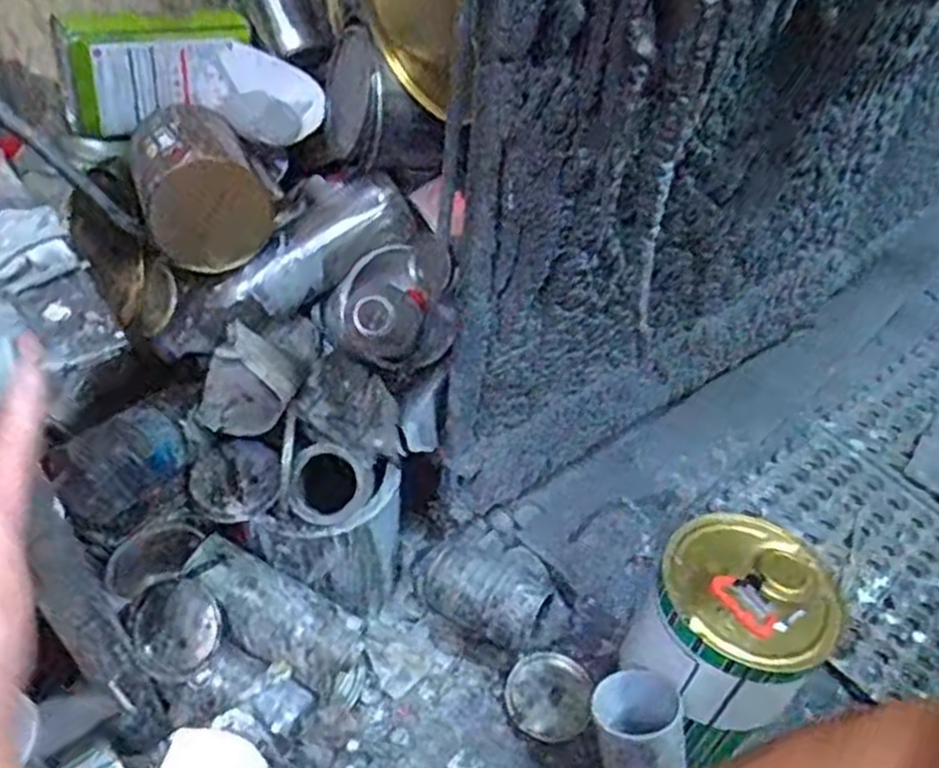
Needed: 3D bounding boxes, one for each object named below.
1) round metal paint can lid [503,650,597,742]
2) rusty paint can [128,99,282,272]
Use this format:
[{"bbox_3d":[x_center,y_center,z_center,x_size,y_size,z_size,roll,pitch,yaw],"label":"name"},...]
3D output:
[{"bbox_3d":[0.086,0.333,0.850,0.091,0.021,0.087,2,45,-2],"label":"round metal paint can lid"},{"bbox_3d":[-0.244,-0.186,0.730,0.107,0.097,0.138,-12,48,-16],"label":"rusty paint can"}]

